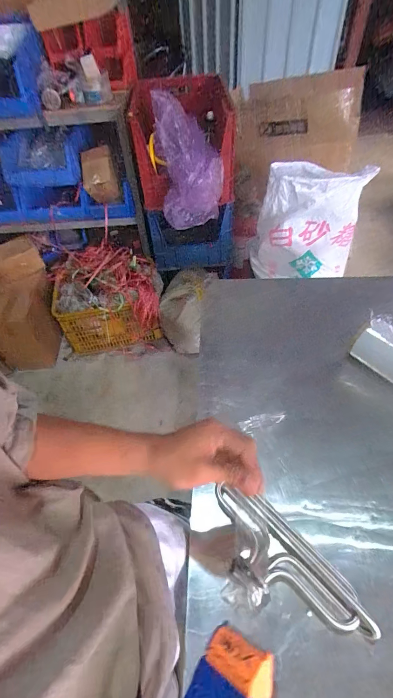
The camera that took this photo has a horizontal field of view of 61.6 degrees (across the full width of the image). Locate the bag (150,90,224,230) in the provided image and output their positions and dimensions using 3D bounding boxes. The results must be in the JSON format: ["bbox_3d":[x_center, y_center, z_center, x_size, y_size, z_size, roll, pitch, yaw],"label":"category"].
[{"bbox_3d":[-0.029,-0.736,1.357,0.249,0.441,0.253,-6,51,-1],"label":"bag"}]

